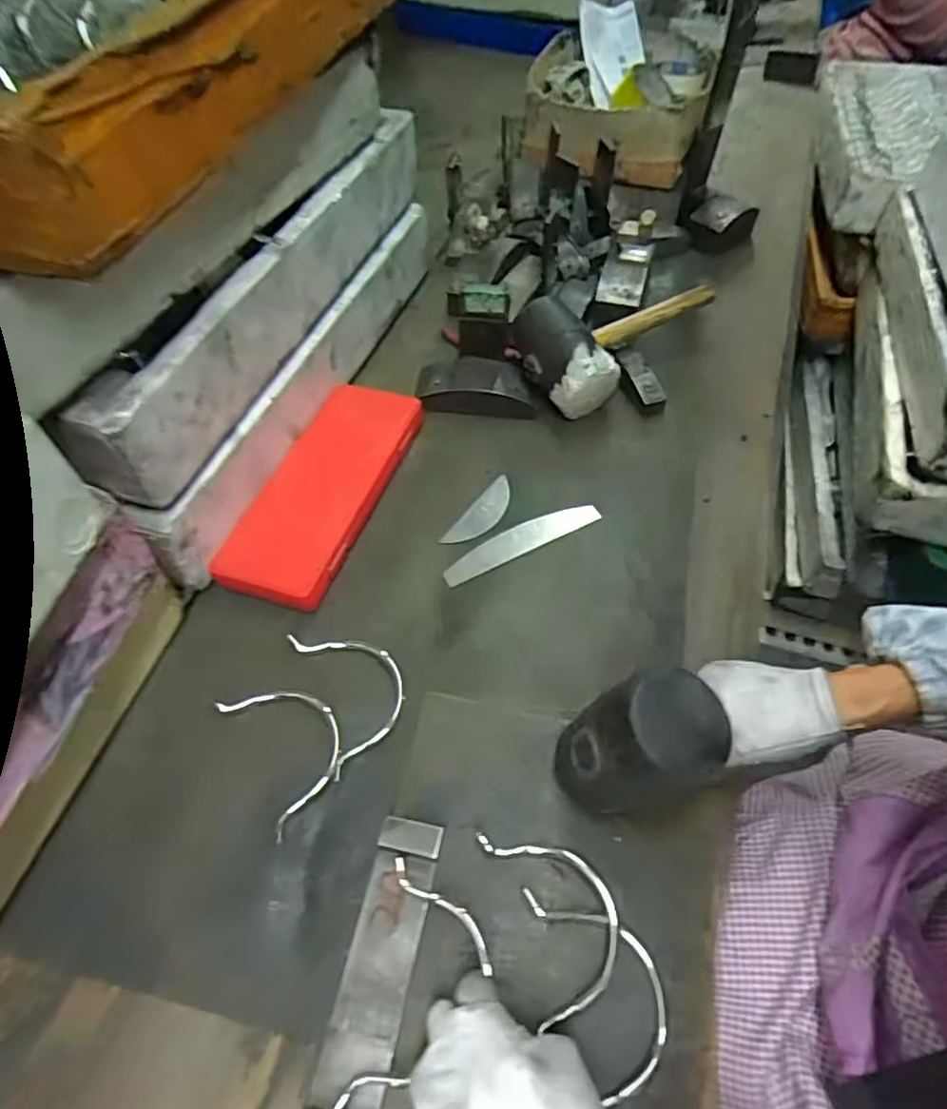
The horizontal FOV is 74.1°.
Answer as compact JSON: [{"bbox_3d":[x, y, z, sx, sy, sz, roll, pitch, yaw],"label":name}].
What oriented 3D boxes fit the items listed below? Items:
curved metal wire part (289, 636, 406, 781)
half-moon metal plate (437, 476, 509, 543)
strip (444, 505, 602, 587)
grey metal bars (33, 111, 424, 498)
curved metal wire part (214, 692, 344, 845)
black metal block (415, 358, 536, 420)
[{"bbox_3d":[-0.091,0.103,0.486,0.070,0.010,0.121,-21,58,-15],"label":"curved metal wire part"},{"bbox_3d":[0.010,-0.039,0.588,0.031,0.006,0.091,31,60,21],"label":"half-moon metal plate"},{"bbox_3d":[0.043,-0.014,0.571,0.154,0.004,0.028,-25,65,-13],"label":"strip"},{"bbox_3d":[-0.169,-0.261,0.579,0.053,0.086,0.535,15,56,11],"label":"grey metal bars"},{"bbox_3d":[-0.133,0.137,0.458,0.069,0.005,0.112,-29,60,-19],"label":"curved metal wire part"},{"bbox_3d":[0.001,-0.180,0.669,0.119,0.032,0.069,-1,54,0],"label":"black metal block"}]

